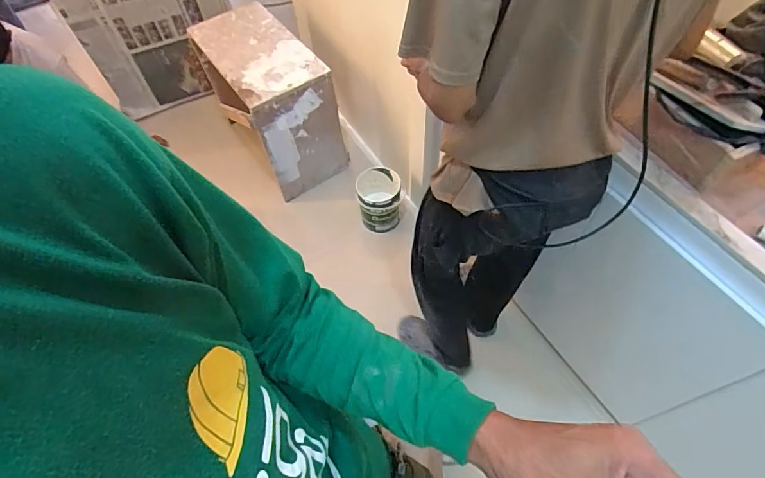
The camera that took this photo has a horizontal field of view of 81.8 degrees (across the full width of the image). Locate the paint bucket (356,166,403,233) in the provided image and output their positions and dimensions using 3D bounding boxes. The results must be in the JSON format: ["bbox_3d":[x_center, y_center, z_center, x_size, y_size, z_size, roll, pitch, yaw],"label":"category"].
[{"bbox_3d":[-0.009,-0.156,1.789,0.174,0.207,0.208,-5,55,0],"label":"paint bucket"}]

